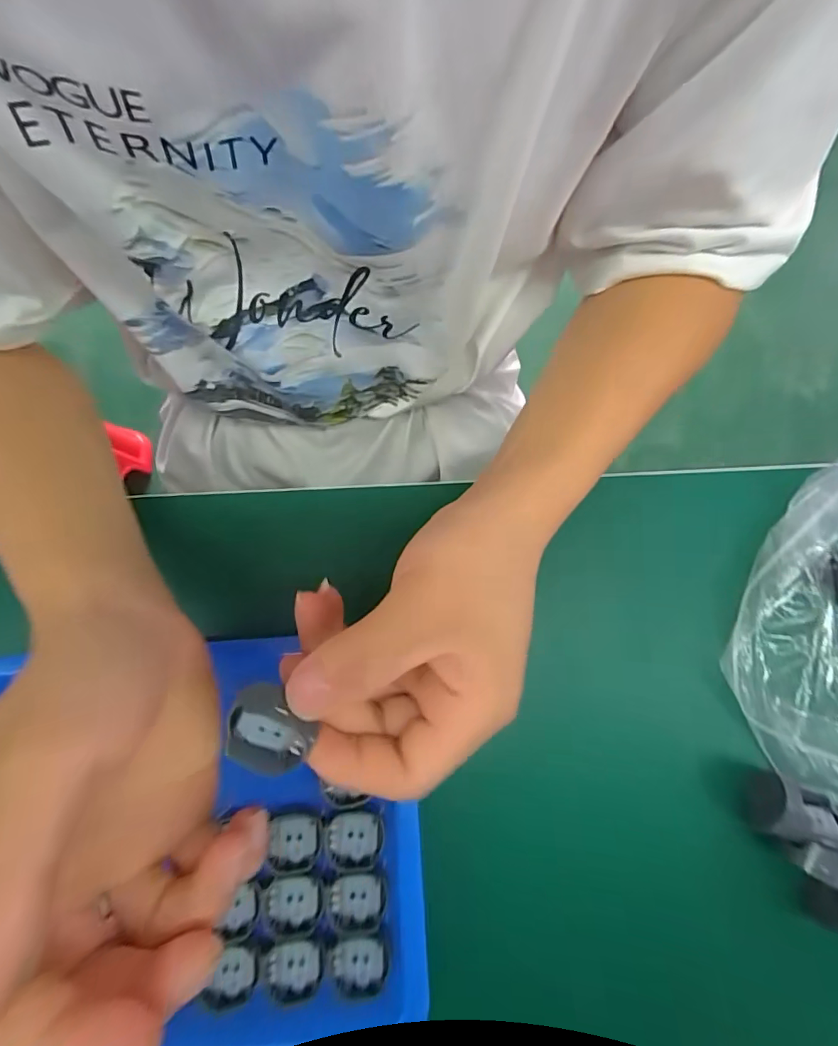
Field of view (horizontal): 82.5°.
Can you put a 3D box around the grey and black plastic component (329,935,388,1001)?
[{"bbox_3d":[-0.027,0.203,0.220,0.026,0.004,0.024,0,80,-1],"label":"grey and black plastic component"}]

